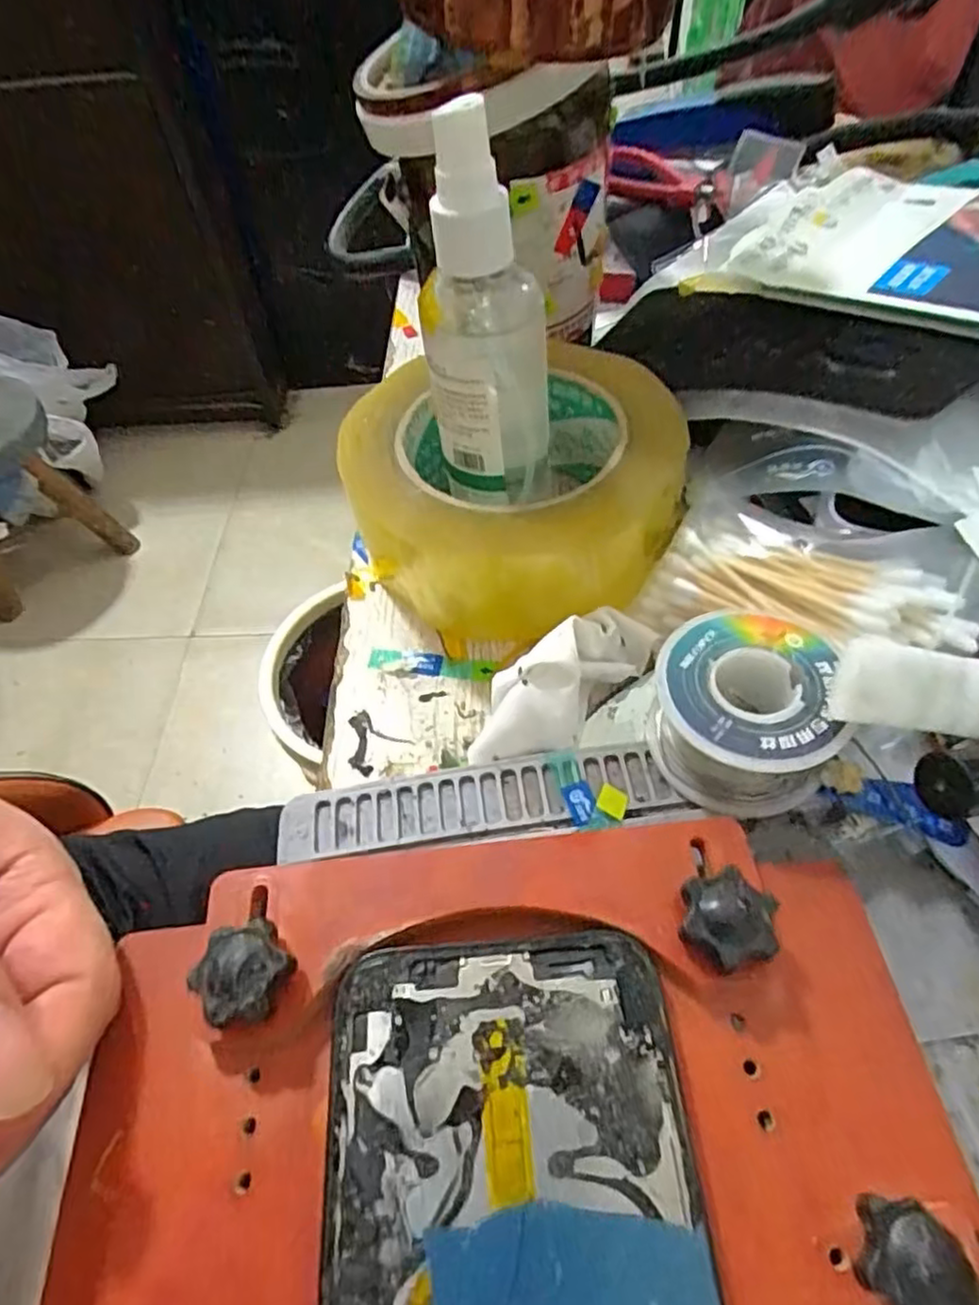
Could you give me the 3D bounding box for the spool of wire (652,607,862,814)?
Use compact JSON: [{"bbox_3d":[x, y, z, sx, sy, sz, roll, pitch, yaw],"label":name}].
[{"bbox_3d":[0.074,0.018,0.204,0.047,0.031,0.050,-2,52,3],"label":"spool of wire"}]

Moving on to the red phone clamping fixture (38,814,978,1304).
[{"bbox_3d":[0.009,0.138,0.126,0.190,0.035,0.207,-2,52,3],"label":"red phone clamping fixture"}]

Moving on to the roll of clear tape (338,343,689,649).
[{"bbox_3d":[0.009,-0.060,0.267,0.118,0.055,0.118,-2,52,3],"label":"roll of clear tape"}]

